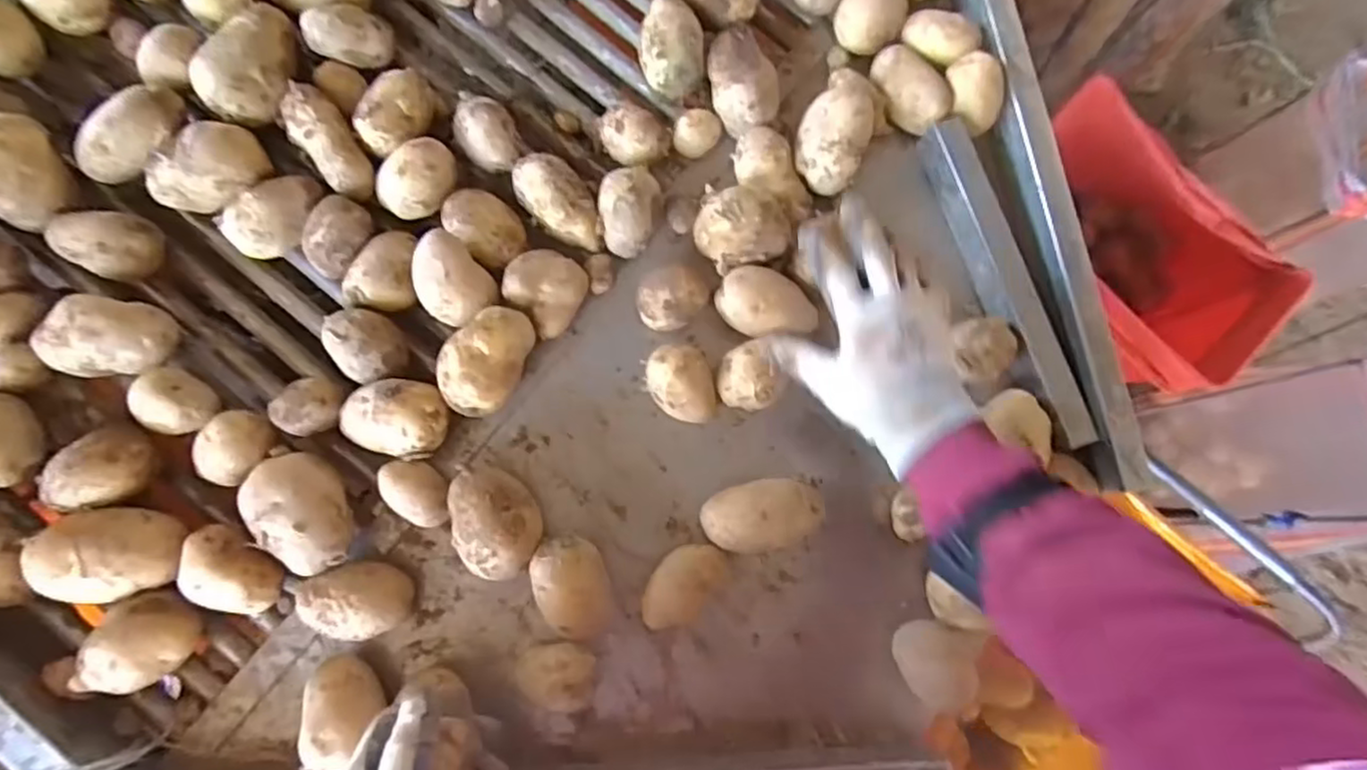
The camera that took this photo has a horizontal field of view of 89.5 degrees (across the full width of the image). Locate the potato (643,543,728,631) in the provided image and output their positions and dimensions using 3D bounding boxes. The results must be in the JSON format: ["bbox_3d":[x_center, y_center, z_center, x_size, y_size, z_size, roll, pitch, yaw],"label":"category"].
[{"bbox_3d":[-0.001,0.154,0.532,0.043,0.041,0.073,33,80,6],"label":"potato"}]

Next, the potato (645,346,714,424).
[{"bbox_3d":[-0.001,0.001,0.549,0.048,0.044,0.061,-18,79,-4],"label":"potato"}]

